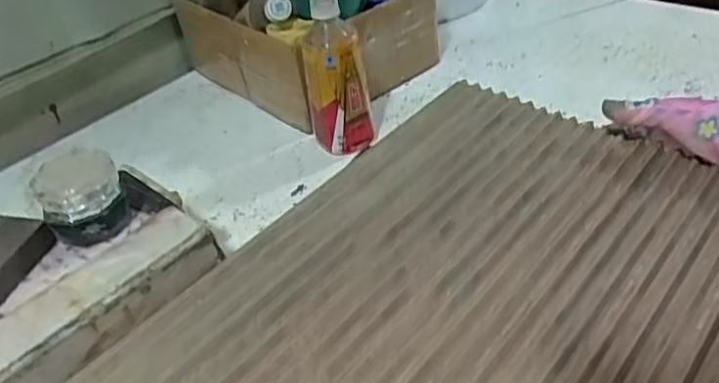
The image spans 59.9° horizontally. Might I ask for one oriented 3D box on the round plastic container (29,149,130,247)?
[{"bbox_3d":[-0.233,0.005,0.524,0.063,0.057,0.056,-24,39,-19],"label":"round plastic container"}]

